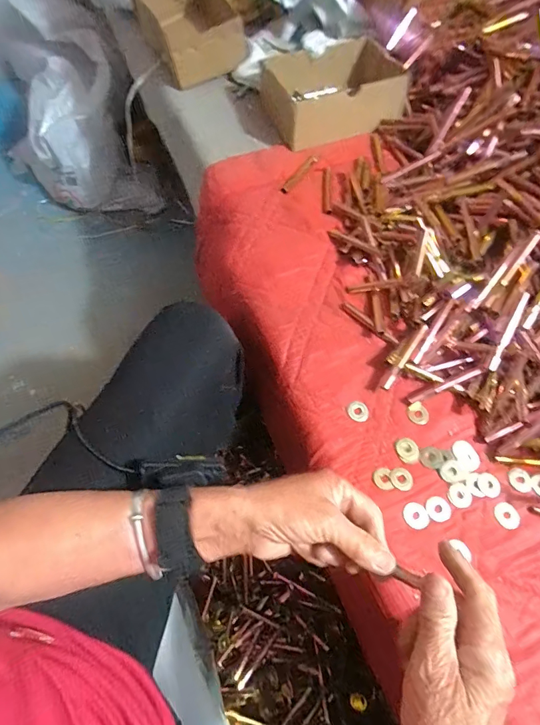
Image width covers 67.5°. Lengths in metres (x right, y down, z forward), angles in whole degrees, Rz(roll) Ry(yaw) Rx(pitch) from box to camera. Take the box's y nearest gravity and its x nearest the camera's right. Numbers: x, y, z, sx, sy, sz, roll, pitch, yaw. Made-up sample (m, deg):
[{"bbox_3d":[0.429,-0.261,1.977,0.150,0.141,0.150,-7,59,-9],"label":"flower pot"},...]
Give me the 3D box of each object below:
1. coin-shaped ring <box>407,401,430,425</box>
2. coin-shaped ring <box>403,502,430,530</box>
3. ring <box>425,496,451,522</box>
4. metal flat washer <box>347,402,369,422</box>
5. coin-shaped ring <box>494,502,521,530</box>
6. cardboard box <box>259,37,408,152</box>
[{"bbox_3d":[0.157,0.054,0.426,0.022,0.007,0.021,1,64,-2],"label":"coin-shaped ring"},{"bbox_3d":[0.137,0.144,0.380,0.021,0.004,0.023,1,64,-2],"label":"coin-shaped ring"},{"bbox_3d":[0.160,0.139,0.383,0.024,0.004,0.022,1,64,-2],"label":"ring"},{"bbox_3d":[0.093,0.051,0.424,0.021,0.004,0.022,-21,67,-13],"label":"metal flat washer"},{"bbox_3d":[0.225,0.145,0.382,0.023,0.004,0.023,1,64,-2],"label":"coin-shaped ring"},{"bbox_3d":[0.093,-0.414,0.616,0.193,0.063,0.141,-17,66,-11],"label":"cardboard box"}]

